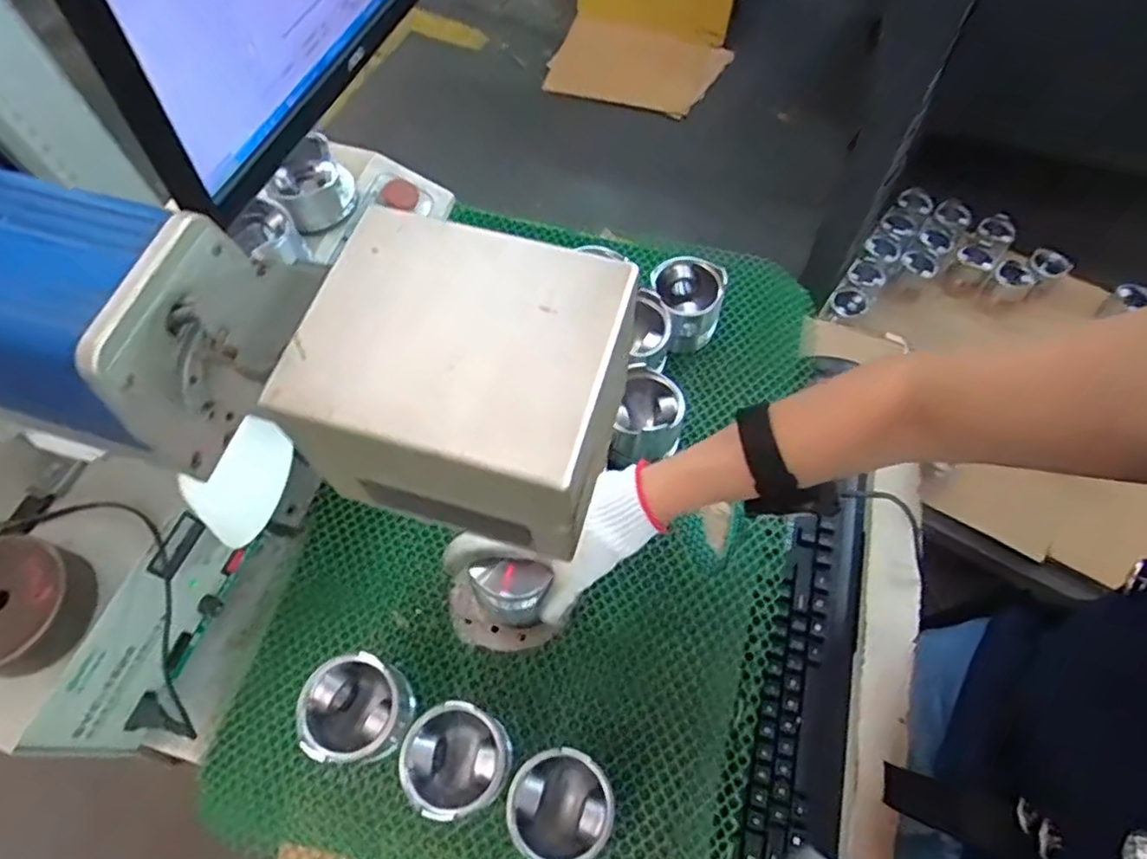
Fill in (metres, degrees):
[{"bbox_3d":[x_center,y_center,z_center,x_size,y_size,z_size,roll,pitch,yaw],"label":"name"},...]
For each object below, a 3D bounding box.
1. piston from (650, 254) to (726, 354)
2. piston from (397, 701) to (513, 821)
[{"bbox_3d":[0.119,-0.135,0.718,0.072,0.089,0.076,0,63,1],"label":"piston"},{"bbox_3d":[-0.086,0.254,0.520,0.074,0.074,0.073,0,63,1],"label":"piston"}]

